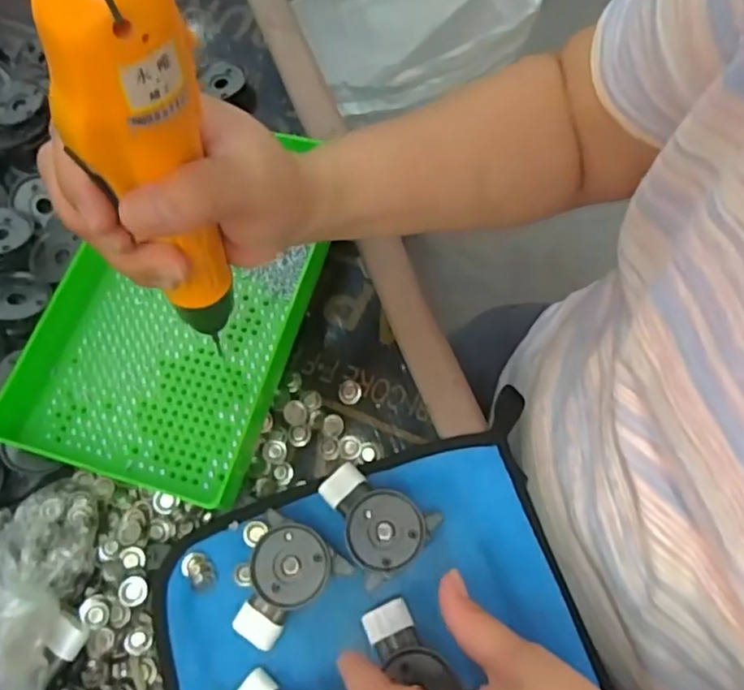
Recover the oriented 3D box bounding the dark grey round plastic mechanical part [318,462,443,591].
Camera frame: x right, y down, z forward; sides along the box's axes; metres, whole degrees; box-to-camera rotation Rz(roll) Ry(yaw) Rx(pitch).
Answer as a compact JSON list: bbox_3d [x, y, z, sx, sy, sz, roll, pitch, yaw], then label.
[{"bbox_3d":[0.005,0.095,0.350,0.050,0.028,0.064,-28,72,-9],"label":"dark grey round plastic mechanical part"}]

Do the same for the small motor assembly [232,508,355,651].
[{"bbox_3d":[-0.046,0.133,0.337,0.050,0.024,0.064,22,72,9],"label":"small motor assembly"}]

